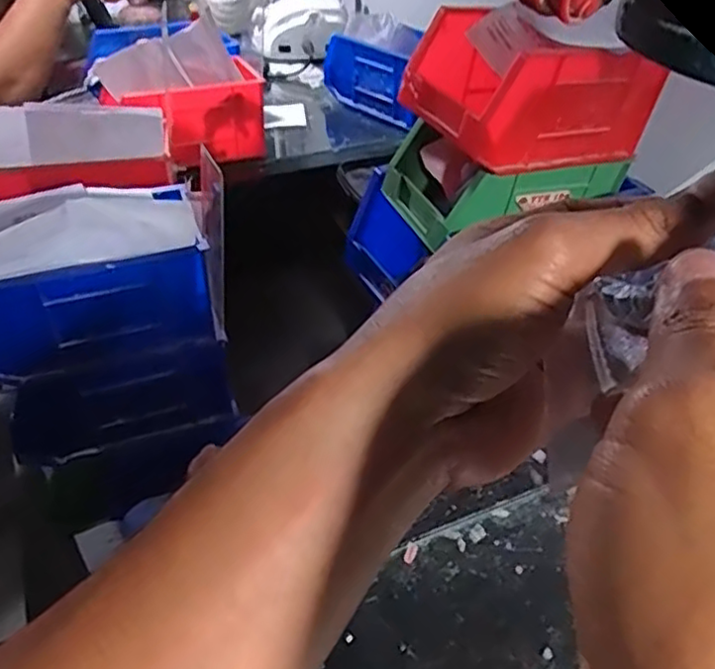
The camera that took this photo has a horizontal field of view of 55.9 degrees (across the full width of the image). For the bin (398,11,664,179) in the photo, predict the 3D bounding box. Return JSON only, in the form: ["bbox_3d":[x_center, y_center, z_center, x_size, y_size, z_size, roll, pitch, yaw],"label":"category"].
[{"bbox_3d":[0.130,-0.185,0.501,0.172,0.082,0.101,-17,42,-20],"label":"bin"}]

